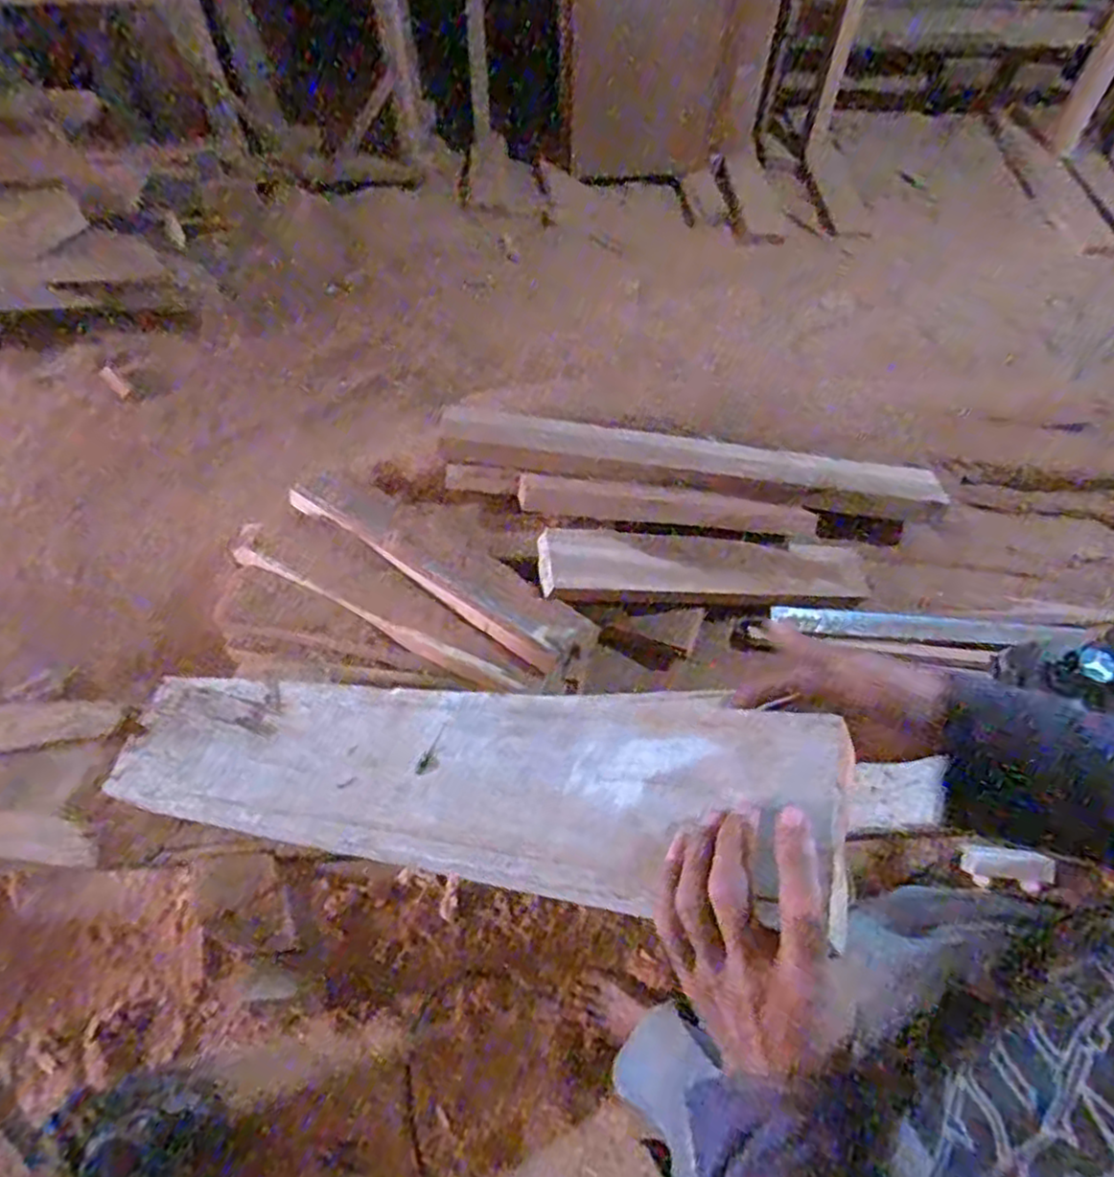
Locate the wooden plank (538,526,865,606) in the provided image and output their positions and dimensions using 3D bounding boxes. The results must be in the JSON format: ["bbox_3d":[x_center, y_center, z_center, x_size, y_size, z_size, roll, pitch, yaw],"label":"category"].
[{"bbox_3d":[0.301,-0.038,1.381,0.696,0.060,0.137,2,62,-22],"label":"wooden plank"}]

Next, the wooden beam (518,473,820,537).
[{"bbox_3d":[0.220,-0.165,1.427,0.596,0.058,0.090,5,64,-10],"label":"wooden beam"}]

